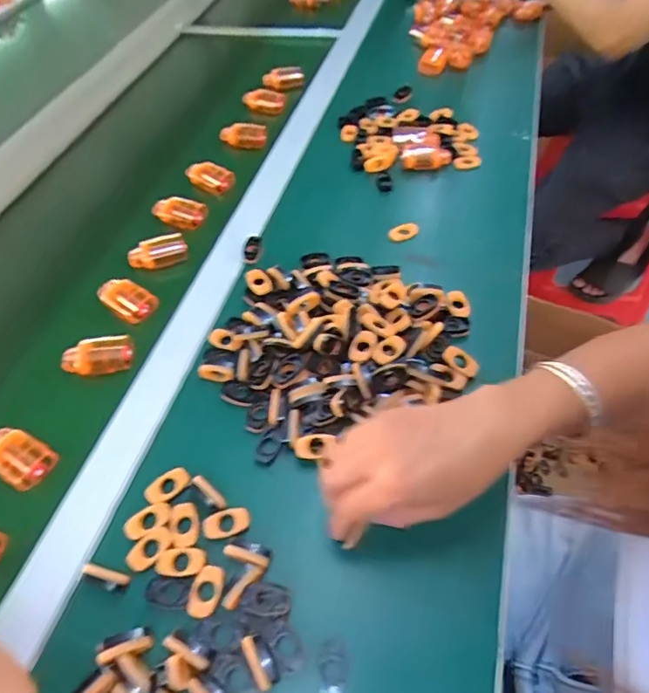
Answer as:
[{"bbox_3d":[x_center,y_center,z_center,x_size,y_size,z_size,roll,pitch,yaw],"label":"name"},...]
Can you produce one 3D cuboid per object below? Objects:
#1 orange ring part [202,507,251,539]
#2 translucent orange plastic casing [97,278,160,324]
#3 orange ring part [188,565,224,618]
[{"bbox_3d":[-0.074,0.133,0.369,0.035,0.005,0.020,-13,55,-8],"label":"orange ring part"},{"bbox_3d":[-0.208,-0.048,0.510,0.063,0.022,0.036,25,58,18],"label":"translucent orange plastic casing"},{"bbox_3d":[-0.082,0.169,0.339,0.022,0.006,0.033,8,55,7],"label":"orange ring part"}]

